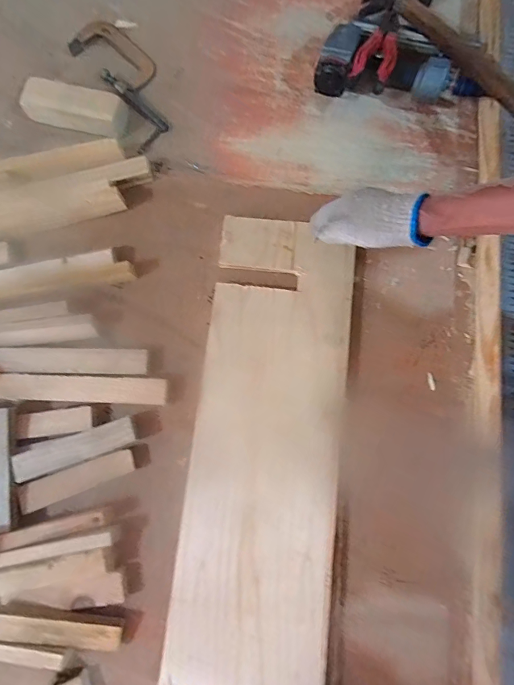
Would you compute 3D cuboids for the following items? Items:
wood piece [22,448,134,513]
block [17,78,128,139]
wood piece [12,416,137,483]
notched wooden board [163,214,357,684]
[{"bbox_3d":[-0.242,0.188,0.510,0.155,0.022,0.034,-18,80,-3],"label":"wood piece"},{"bbox_3d":[-0.286,-0.373,0.595,0.178,0.043,0.065,14,80,3],"label":"block"},{"bbox_3d":[-0.242,0.142,0.501,0.162,0.019,0.034,-19,80,-3],"label":"wood piece"},{"bbox_3d":[0.014,0.180,0.503,0.204,0.023,0.714,6,80,2],"label":"notched wooden board"}]

